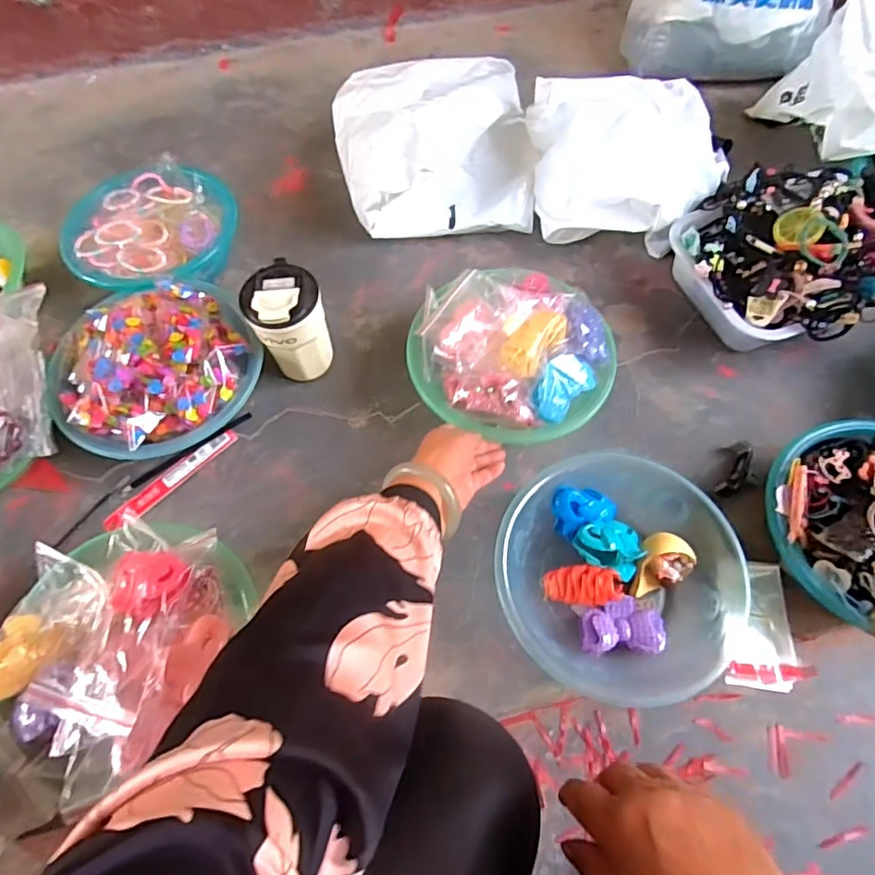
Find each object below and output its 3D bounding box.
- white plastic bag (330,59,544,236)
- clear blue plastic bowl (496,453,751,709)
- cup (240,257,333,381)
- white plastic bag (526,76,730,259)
[{"bbox_3d":[-0.010,-0.451,0.786,0.281,0.129,0.319,-6,64,0],"label":"white plastic bag"},{"bbox_3d":[0.182,0.138,0.565,0.233,0.066,0.236,-1,64,2],"label":"clear blue plastic bowl"},{"bbox_3d":[-0.172,-0.134,0.649,0.078,0.137,0.083,-1,64,2],"label":"cup"},{"bbox_3d":[0.271,-0.380,0.758,0.276,0.106,0.242,-5,64,0],"label":"white plastic bag"}]

